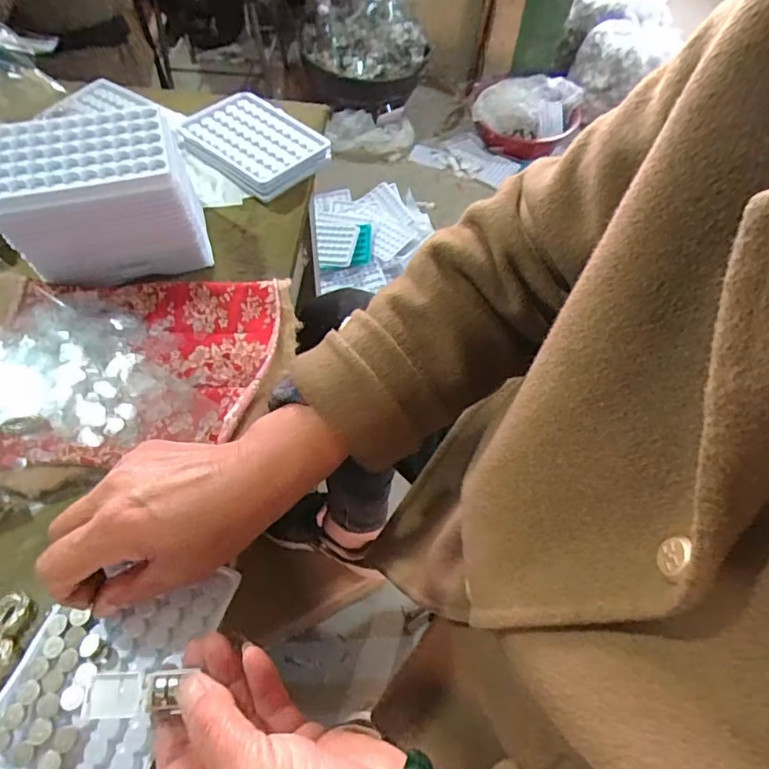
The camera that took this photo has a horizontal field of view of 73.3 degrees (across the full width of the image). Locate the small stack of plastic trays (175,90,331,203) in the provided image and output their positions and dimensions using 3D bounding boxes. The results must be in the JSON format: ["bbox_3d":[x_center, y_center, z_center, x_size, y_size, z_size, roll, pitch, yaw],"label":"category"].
[{"bbox_3d":[-0.131,-0.241,0.516,0.126,0.021,0.098,39,63,18],"label":"small stack of plastic trays"}]

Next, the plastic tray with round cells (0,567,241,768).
[{"bbox_3d":[-0.153,0.154,0.288,0.091,0.009,0.123,19,59,7],"label":"plastic tray with round cells"}]

